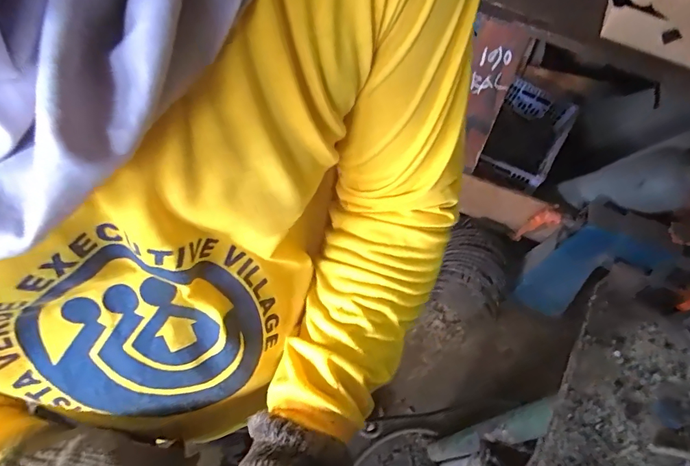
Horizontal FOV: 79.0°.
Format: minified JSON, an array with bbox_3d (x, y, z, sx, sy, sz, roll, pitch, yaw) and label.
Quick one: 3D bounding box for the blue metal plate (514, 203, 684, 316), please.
[{"bbox_3d":[0.658,0.083,1.208,0.127,0.452,0.192,16,48,-34],"label":"blue metal plate"}]

